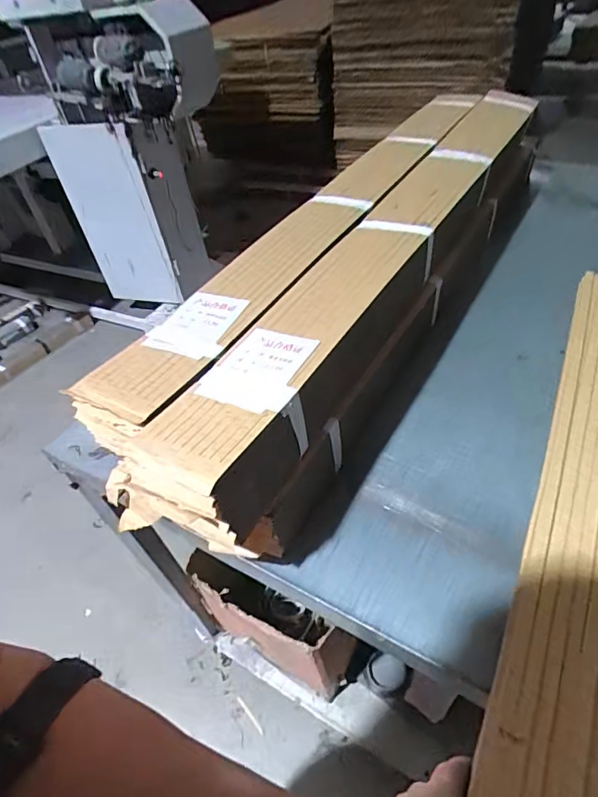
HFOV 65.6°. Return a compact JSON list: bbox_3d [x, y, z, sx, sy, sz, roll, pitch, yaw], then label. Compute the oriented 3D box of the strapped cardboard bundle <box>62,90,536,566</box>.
[{"bbox_3d":[0.099,-0.179,0.673,0.223,0.172,0.884,20,52,27],"label":"strapped cardboard bundle"}]

